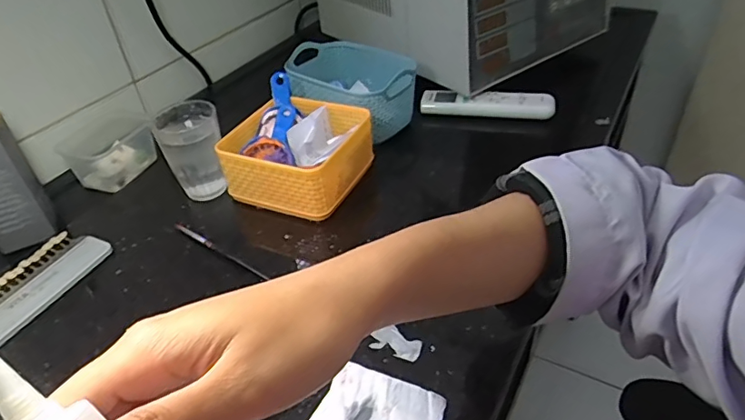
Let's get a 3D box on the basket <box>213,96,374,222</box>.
[{"bbox_3d":[-0.087,-0.063,0.576,0.146,0.068,0.130,15,43,23],"label":"basket"}]

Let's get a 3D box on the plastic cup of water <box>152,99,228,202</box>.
[{"bbox_3d":[-0.197,-0.066,0.570,0.062,0.092,0.066,-3,39,2],"label":"plastic cup of water"}]

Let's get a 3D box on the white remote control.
[{"bbox_3d":[0.157,-0.147,0.711,0.177,0.028,0.038,7,41,15],"label":"white remote control"}]

